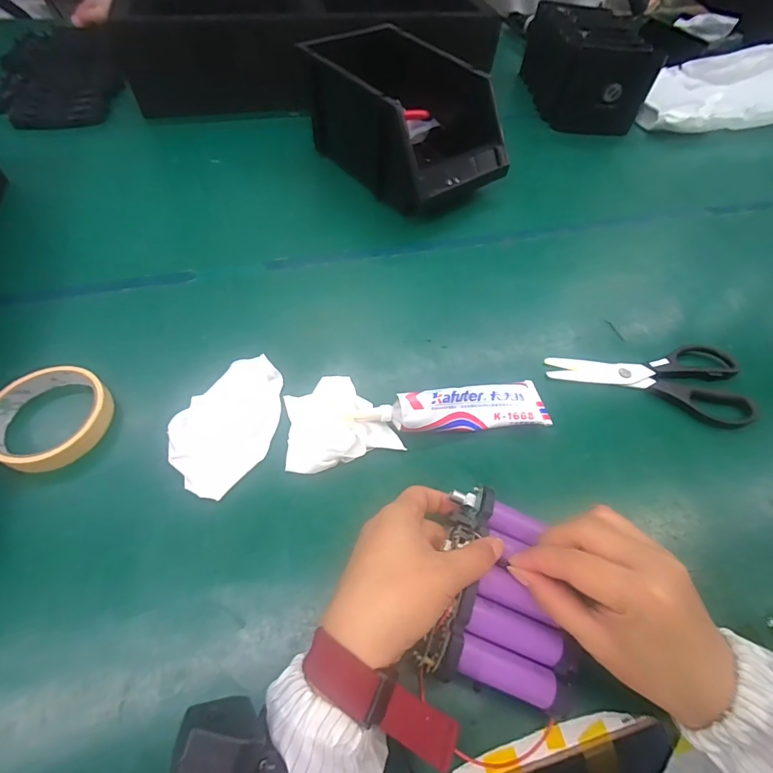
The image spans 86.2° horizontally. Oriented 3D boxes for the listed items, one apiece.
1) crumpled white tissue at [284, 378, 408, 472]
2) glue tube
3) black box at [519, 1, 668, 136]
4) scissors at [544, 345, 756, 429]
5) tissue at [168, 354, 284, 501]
[{"bbox_3d":[-0.043,0.026,0.351,0.090,0.018,0.081,-13,59,-13],"label":"crumpled white tissue"},{"bbox_3d":[0.059,0.018,0.357,0.161,0.030,0.043,-4,58,-7],"label":"glue tube"},{"bbox_3d":[0.319,-0.529,0.683,0.139,0.106,0.234,0,57,-4],"label":"black box"},{"bbox_3d":[0.258,-0.019,0.408,0.187,0.015,0.091,16,58,6],"label":"scissors"},{"bbox_3d":[-0.129,0.028,0.347,0.071,0.016,0.122,22,58,10],"label":"tissue"}]

